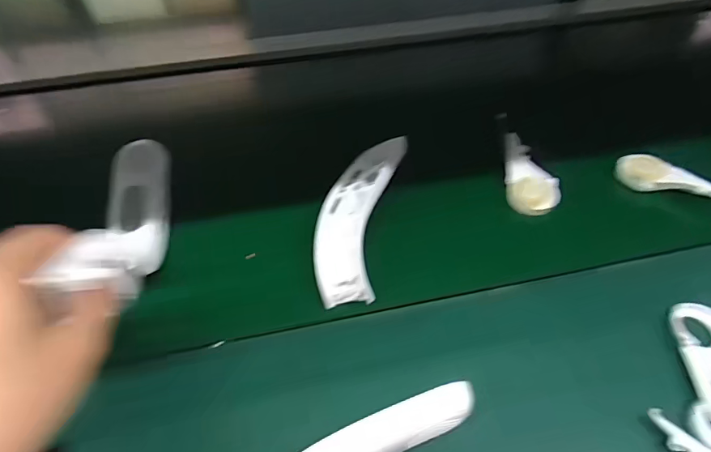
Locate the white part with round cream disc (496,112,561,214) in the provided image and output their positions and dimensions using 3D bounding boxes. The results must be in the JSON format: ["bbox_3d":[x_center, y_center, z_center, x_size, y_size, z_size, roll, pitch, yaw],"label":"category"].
[{"bbox_3d":[0.173,-0.067,0.473,0.048,0.018,0.118,-8,65,-10],"label":"white part with round cream disc"}]

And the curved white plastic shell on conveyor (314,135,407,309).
[{"bbox_3d":[0.003,-0.015,0.426,0.059,0.027,0.185,11,51,5],"label":"curved white plastic shell on conveyor"}]

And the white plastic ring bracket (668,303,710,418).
[{"bbox_3d":[0.269,0.098,0.336,0.049,0.007,0.088,5,50,0],"label":"white plastic ring bracket"}]

